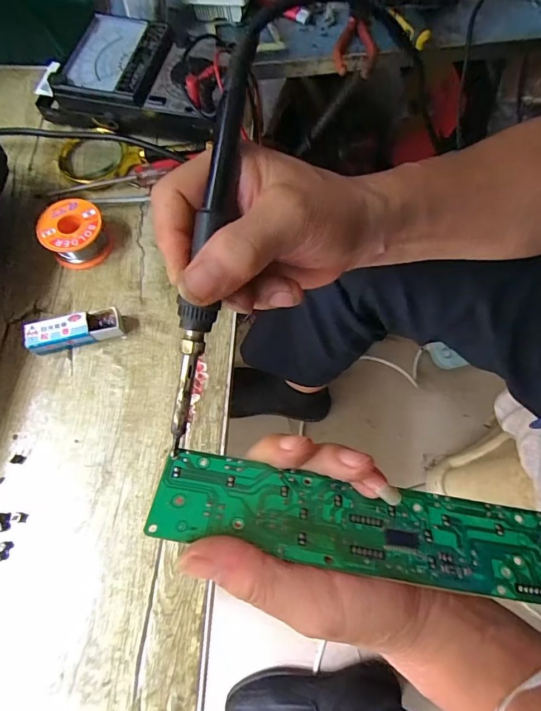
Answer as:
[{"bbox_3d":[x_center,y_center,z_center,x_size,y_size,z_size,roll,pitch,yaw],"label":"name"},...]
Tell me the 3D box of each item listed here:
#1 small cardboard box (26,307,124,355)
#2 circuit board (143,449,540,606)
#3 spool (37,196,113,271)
[{"bbox_3d":[-0.157,-0.018,0.332,0.072,0.021,0.024,-13,70,-7],"label":"small cardboard box"},{"bbox_3d":[0.046,0.083,0.203,0.203,0.004,0.045,10,46,0],"label":"circuit board"},{"bbox_3d":[-0.172,-0.107,0.359,0.051,0.030,0.053,1,68,-2],"label":"spool"}]

